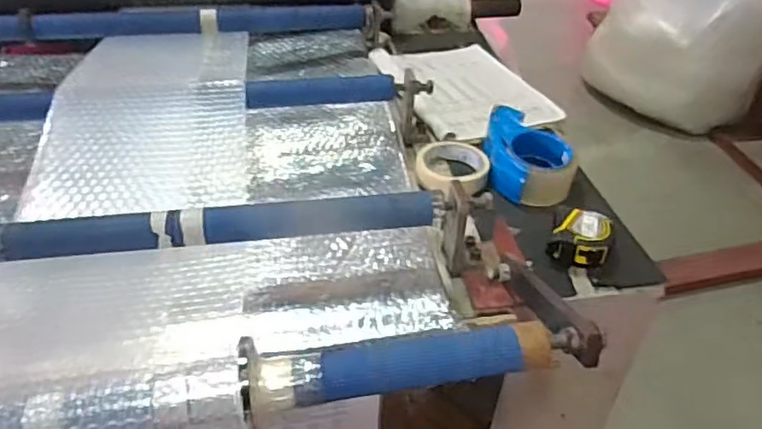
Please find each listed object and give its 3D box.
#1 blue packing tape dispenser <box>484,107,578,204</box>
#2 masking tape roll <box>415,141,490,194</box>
[{"bbox_3d":[0.195,-0.078,0.788,0.116,0.059,0.140,8,39,8],"label":"blue packing tape dispenser"},{"bbox_3d":[0.096,-0.064,0.806,0.094,0.034,0.094,1,39,-1],"label":"masking tape roll"}]

